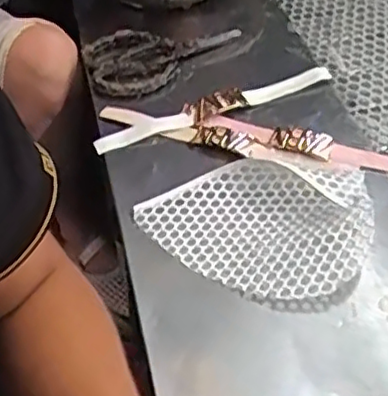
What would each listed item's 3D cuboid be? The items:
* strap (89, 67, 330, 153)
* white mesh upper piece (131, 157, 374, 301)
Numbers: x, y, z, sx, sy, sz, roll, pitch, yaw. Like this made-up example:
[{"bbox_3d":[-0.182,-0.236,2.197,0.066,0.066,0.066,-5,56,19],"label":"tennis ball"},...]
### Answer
[{"bbox_3d":[0.024,-0.093,0.665,0.255,0.023,0.031,-19,54,-12],"label":"strap"},{"bbox_3d":[0.050,0.020,0.548,0.190,0.021,0.135,-1,53,1],"label":"white mesh upper piece"}]

